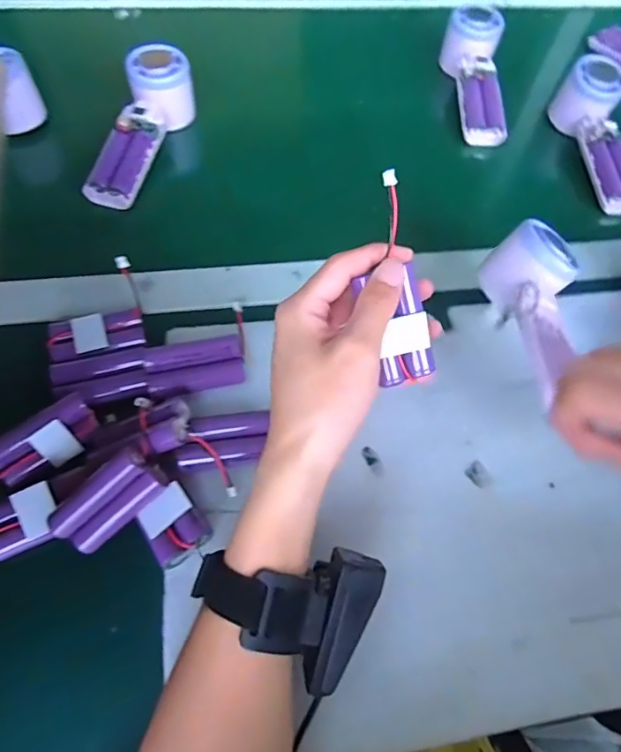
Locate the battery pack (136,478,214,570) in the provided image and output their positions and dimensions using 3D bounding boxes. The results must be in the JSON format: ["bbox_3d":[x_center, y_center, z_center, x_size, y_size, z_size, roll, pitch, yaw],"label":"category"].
[{"bbox_3d":[-0.083,0.090,0.312,0.033,0.015,0.046,-33,70,-18],"label":"battery pack"}]

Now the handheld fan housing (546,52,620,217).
[{"bbox_3d":[0.291,-0.238,0.516,0.052,0.048,0.169,-8,78,-8],"label":"handheld fan housing"}]

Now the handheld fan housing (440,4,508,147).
[{"bbox_3d":[0.175,-0.316,0.553,0.058,0.040,0.164,-2,78,-5],"label":"handheld fan housing"}]

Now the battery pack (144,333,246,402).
[{"bbox_3d":[-0.081,-0.008,0.364,0.067,0.016,0.038,-13,65,-10],"label":"battery pack"}]

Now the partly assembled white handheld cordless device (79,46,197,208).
[{"bbox_3d":[-0.158,-0.228,0.483,0.054,0.045,0.166,17,76,5],"label":"partly assembled white handheld cordless device"}]

